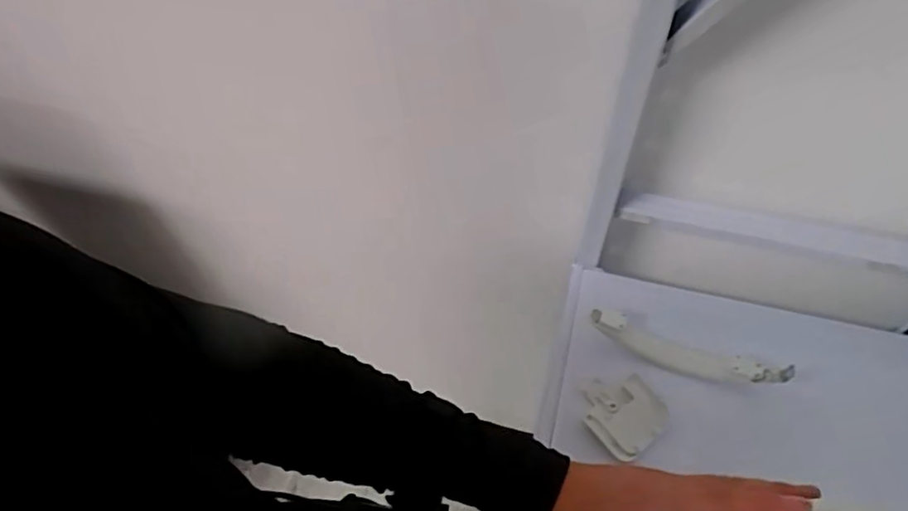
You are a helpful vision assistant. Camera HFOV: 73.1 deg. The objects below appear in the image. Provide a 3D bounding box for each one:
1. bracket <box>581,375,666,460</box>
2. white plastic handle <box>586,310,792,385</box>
[{"bbox_3d":[0.164,0.153,0.603,0.070,0.027,0.078,-32,61,-17],"label":"bracket"},{"bbox_3d":[0.229,0.097,0.608,0.187,0.038,0.025,17,60,14],"label":"white plastic handle"}]

